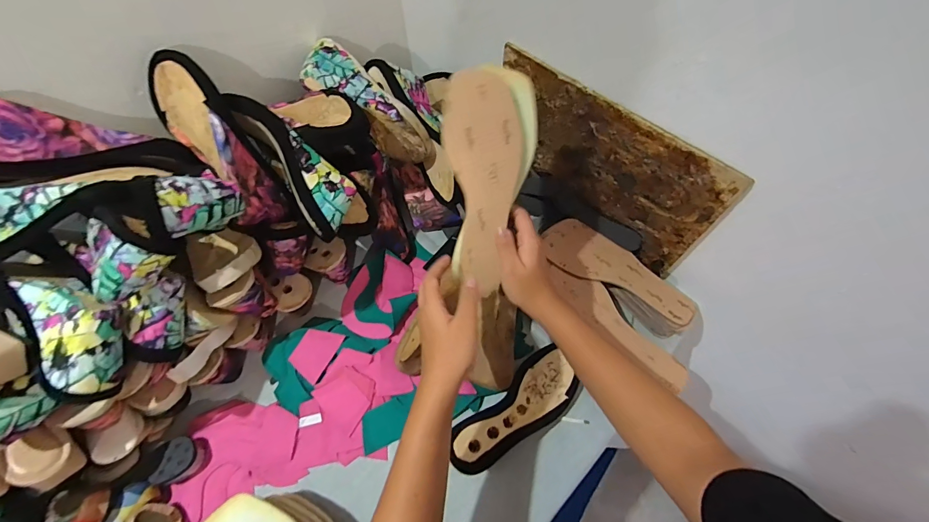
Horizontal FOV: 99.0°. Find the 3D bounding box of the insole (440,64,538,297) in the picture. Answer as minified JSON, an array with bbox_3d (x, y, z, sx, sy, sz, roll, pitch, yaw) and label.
[{"bbox_3d":[0.024,-0.085,0.432,0.095,0.020,0.230,4,102,4],"label":"insole"}]

